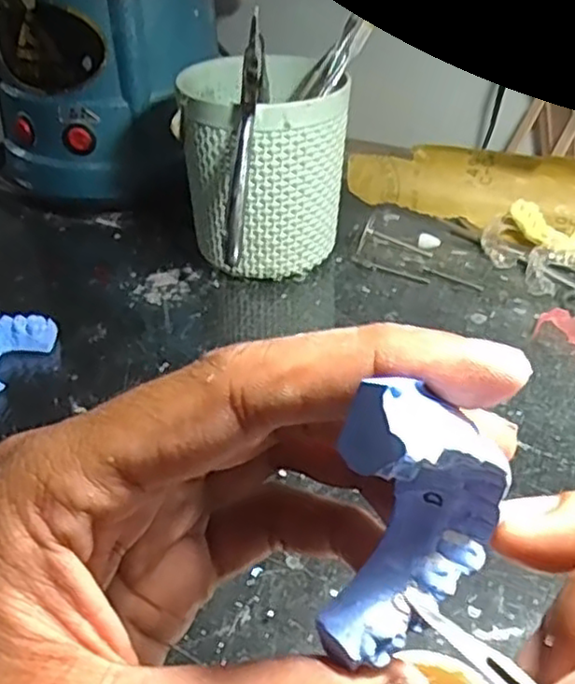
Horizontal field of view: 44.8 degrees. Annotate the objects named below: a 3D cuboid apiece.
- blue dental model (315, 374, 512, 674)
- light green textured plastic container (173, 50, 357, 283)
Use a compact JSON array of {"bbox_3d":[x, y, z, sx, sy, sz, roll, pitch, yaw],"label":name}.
[{"bbox_3d":[0.022,0.029,0.122,0.036,0.054,0.014,-28,45,-31],"label":"blue dental model"},{"bbox_3d":[-0.014,-0.105,0.420,0.095,0.123,0.101,-4,37,-5],"label":"light green textured plastic container"}]

